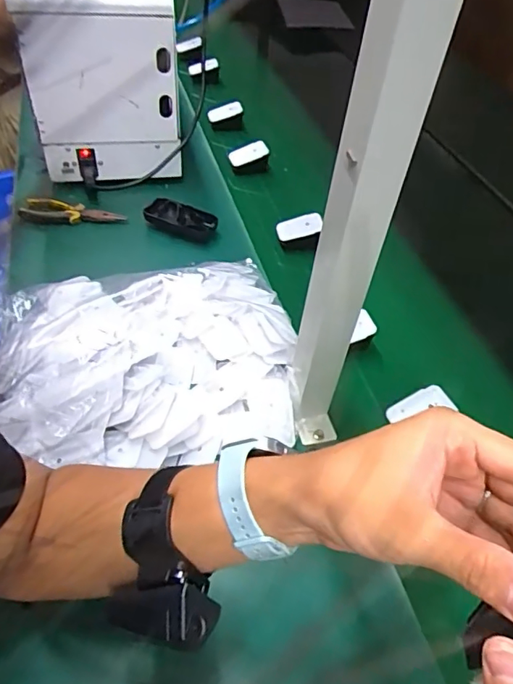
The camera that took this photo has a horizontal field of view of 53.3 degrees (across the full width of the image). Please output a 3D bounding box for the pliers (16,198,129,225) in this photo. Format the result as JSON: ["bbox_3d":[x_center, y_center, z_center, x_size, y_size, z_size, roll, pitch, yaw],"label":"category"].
[{"bbox_3d":[-0.284,-0.200,0.794,0.155,0.010,0.036,9,72,-3],"label":"pliers"}]

